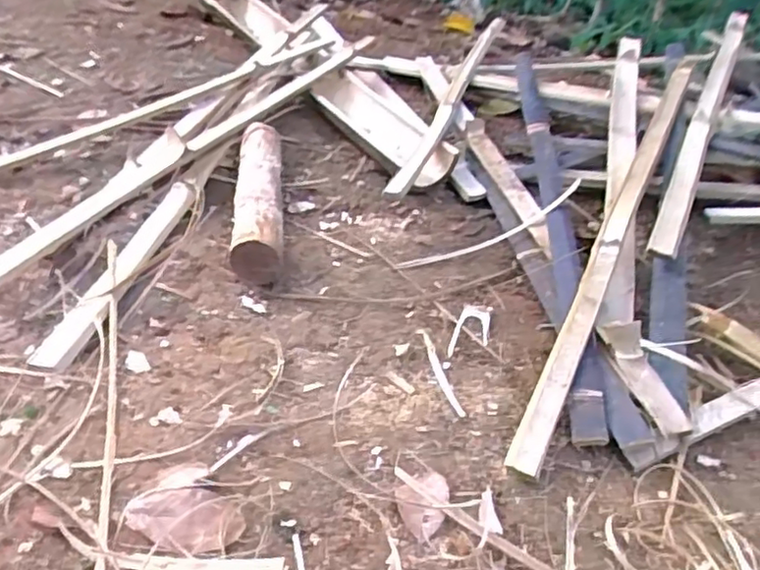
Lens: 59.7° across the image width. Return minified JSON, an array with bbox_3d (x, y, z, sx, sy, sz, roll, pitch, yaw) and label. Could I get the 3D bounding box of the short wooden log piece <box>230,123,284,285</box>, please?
[{"bbox_3d":[-0.159,-0.116,0.862,0.057,0.065,0.320,0,39,-10],"label":"short wooden log piece"}]

